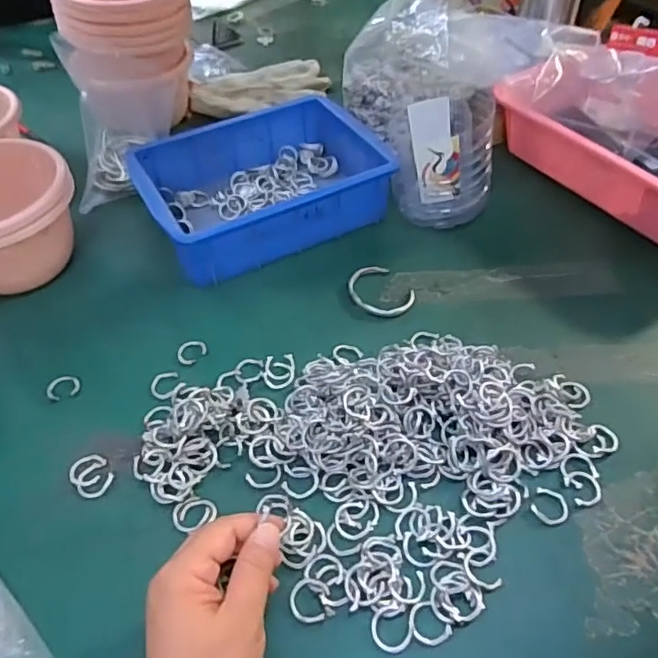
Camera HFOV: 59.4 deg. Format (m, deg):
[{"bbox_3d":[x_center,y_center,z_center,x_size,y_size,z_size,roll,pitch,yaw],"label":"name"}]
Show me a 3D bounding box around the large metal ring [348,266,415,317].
[{"bbox_3d":[0.048,-0.036,0.558,0.052,0.007,0.068,-36,56,-26],"label":"large metal ring"}]

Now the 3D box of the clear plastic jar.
[{"bbox_3d":[0.118,-0.180,0.606,0.098,0.115,0.090,-3,48,1],"label":"clear plastic jar"}]

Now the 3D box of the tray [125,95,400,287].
[{"bbox_3d":[-0.074,-0.154,0.622,0.234,0.074,0.175,-24,52,-18],"label":"tray"}]

